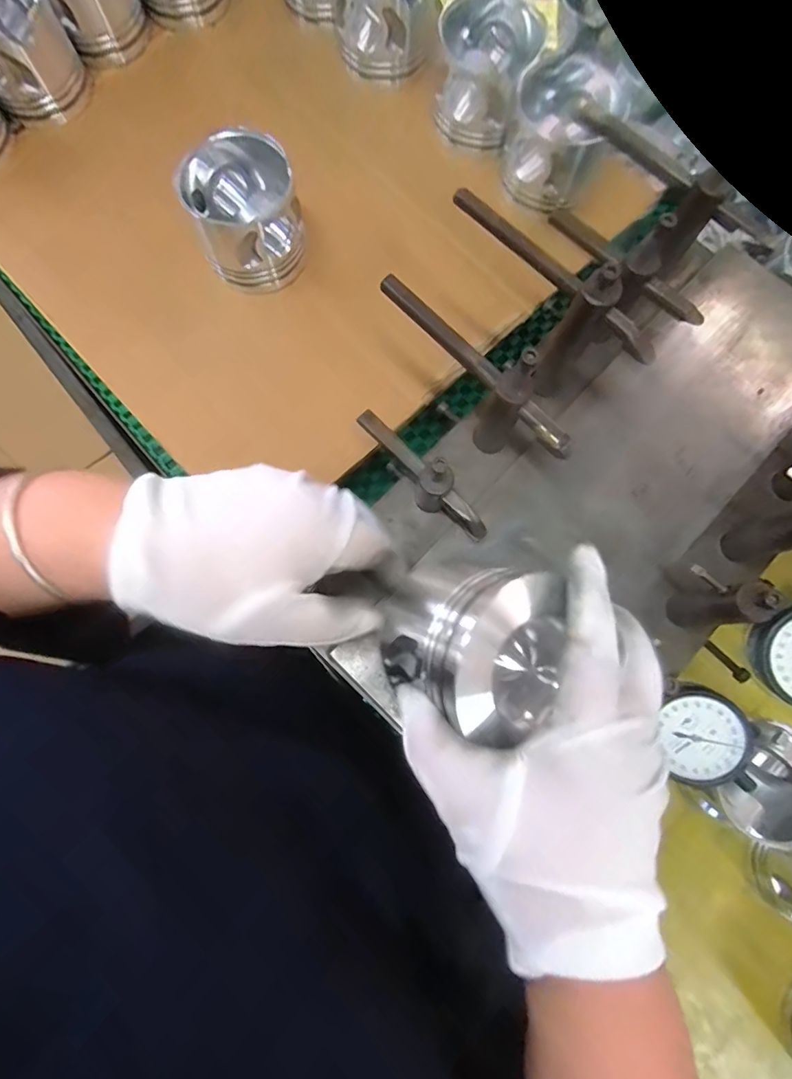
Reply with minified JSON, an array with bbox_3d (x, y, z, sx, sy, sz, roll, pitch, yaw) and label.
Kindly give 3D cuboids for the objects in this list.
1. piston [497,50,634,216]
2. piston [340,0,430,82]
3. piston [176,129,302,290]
[{"bbox_3d":[0.135,-0.340,0.436,0.094,0.072,0.104,30,81,4],"label":"piston"},{"bbox_3d":[-0.012,-0.480,0.456,0.084,0.073,0.083,0,80,-1],"label":"piston"},{"bbox_3d":[-0.121,-0.262,0.404,0.083,0.069,0.081,-22,81,-5],"label":"piston"}]

